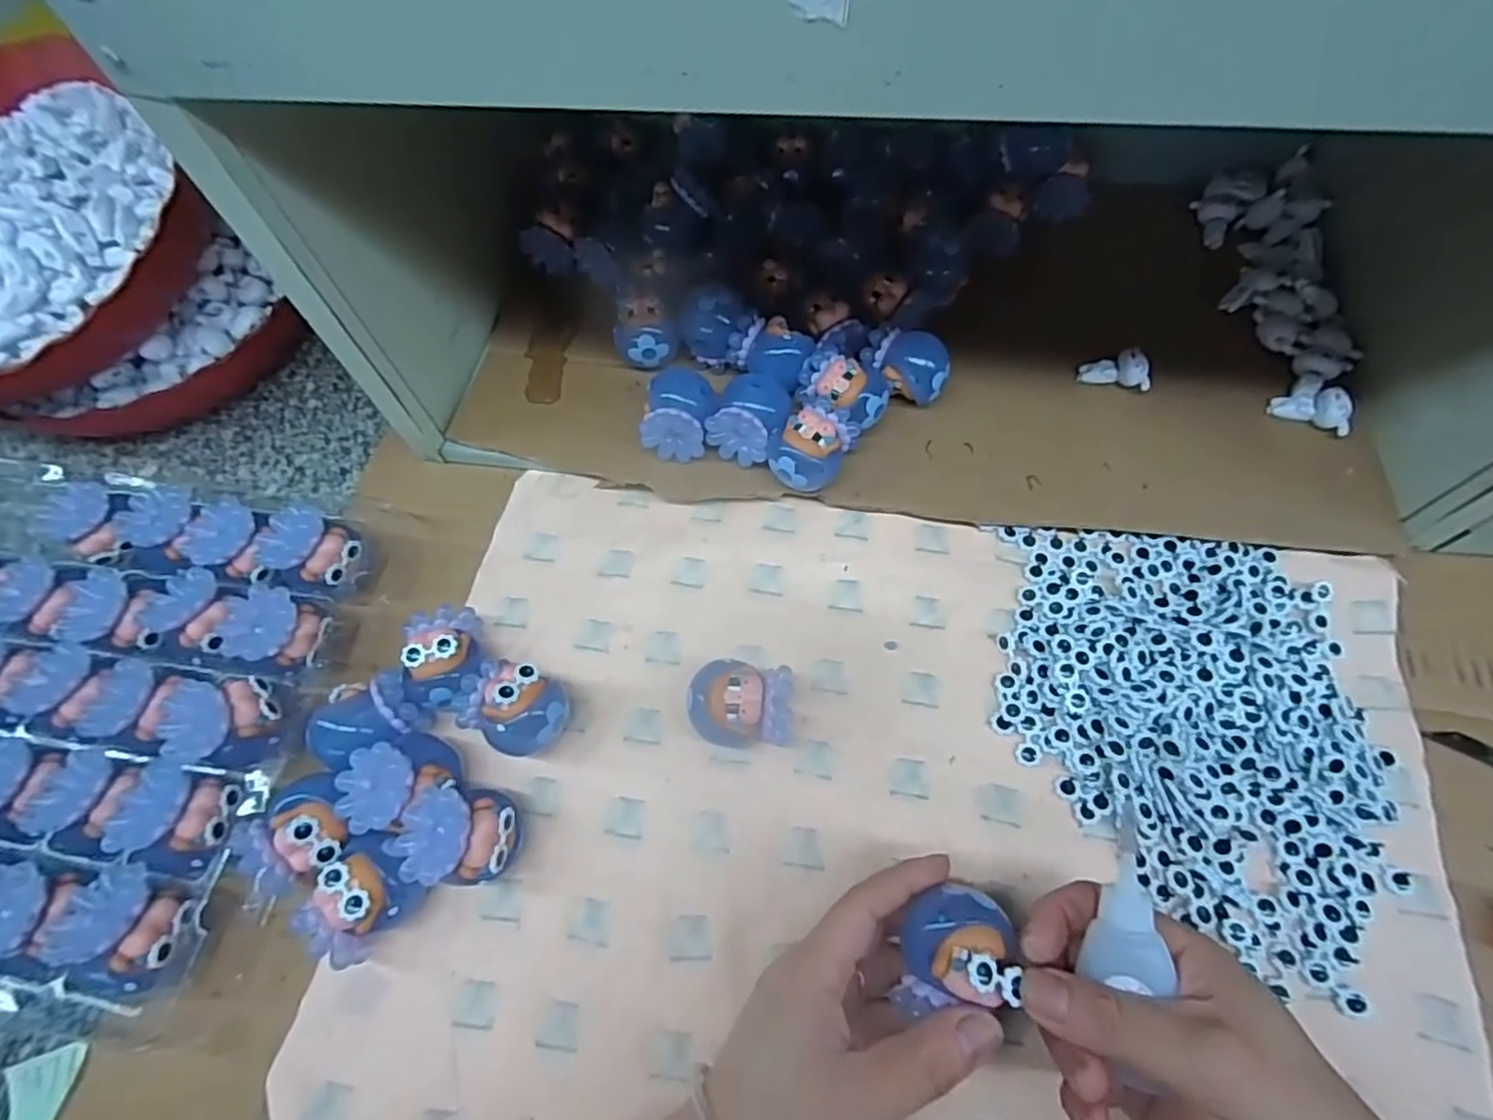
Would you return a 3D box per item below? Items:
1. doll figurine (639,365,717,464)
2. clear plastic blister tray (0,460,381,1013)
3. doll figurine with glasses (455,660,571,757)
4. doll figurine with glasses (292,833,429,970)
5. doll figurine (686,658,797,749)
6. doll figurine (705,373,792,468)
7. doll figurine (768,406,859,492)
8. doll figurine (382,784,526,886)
[{"bbox_3d":[-0.038,-0.083,0.387,0.040,0.037,0.044,5,64,6],"label":"doll figurine"},{"bbox_3d":[-0.430,0.062,0.350,0.422,0.045,0.274,7,67,6],"label":"clear plastic blister tray"},{"bbox_3d":[-0.112,0.074,0.328,0.050,0.041,0.038,24,69,16],"label":"doll figurine with glasses"},{"bbox_3d":[-0.166,0.149,0.291,0.038,0.040,0.047,38,71,20],"label":"doll figurine with glasses"},{"bbox_3d":[-0.002,0.072,0.325,0.049,0.035,0.040,-4,64,4],"label":"doll figurine"},{"bbox_3d":[0.002,-0.081,0.383,0.040,0.035,0.044,20,69,15],"label":"doll figurine"},{"bbox_3d":[0.037,-0.057,0.372,0.046,0.043,0.044,-1,66,3],"label":"doll figurine"},{"bbox_3d":[-0.126,0.124,0.300,0.049,0.046,0.041,6,64,6],"label":"doll figurine"}]

